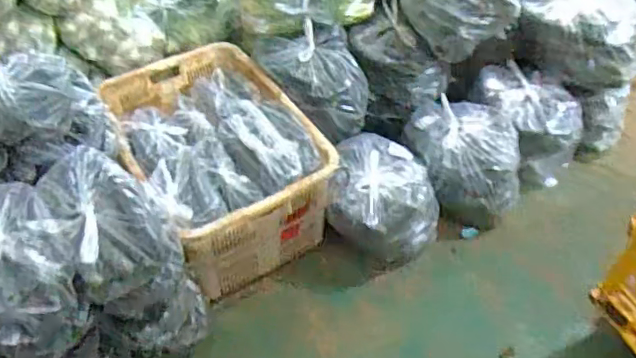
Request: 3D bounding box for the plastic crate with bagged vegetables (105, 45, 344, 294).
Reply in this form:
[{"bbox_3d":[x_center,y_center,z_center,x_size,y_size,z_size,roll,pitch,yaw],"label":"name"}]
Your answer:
[{"bbox_3d":[-0.298,-0.066,1.680,0.464,0.341,0.738,-23,51,-19],"label":"plastic crate with bagged vegetables"}]

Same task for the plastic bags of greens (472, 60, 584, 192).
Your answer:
[{"bbox_3d":[0.655,-0.185,1.819,0.277,0.238,0.345,-23,51,-19],"label":"plastic bags of greens"}]

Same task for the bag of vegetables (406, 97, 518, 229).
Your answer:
[{"bbox_3d":[0.443,-0.080,1.692,0.302,0.195,0.358,-1,47,0],"label":"bag of vegetables"}]

